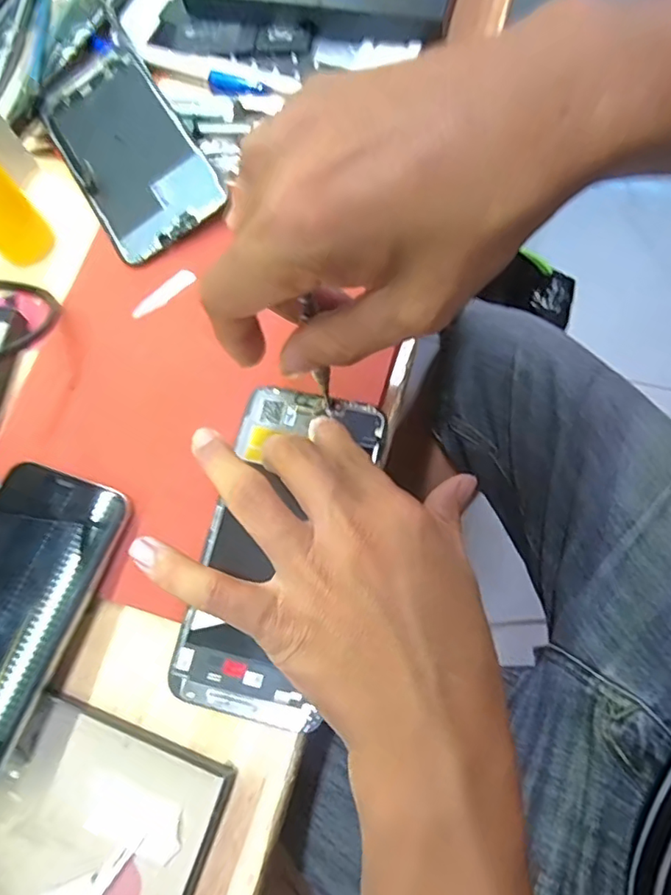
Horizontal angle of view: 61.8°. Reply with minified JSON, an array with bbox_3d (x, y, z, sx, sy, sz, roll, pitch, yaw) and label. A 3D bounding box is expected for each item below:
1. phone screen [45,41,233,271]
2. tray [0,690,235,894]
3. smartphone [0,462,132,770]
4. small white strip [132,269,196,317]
[{"bbox_3d":[-0.130,-0.187,0.350,0.073,0.005,0.155,-34,73,4],"label":"phone screen"},{"bbox_3d":[-0.144,0.160,0.251,0.176,0.026,0.098,18,76,10],"label":"tray"},{"bbox_3d":[-0.156,0.077,0.264,0.068,0.015,0.138,17,67,8],"label":"smartphone"},{"bbox_3d":[-0.099,-0.089,0.322,0.041,0.005,0.008,-39,74,-7],"label":"small white strip"}]

